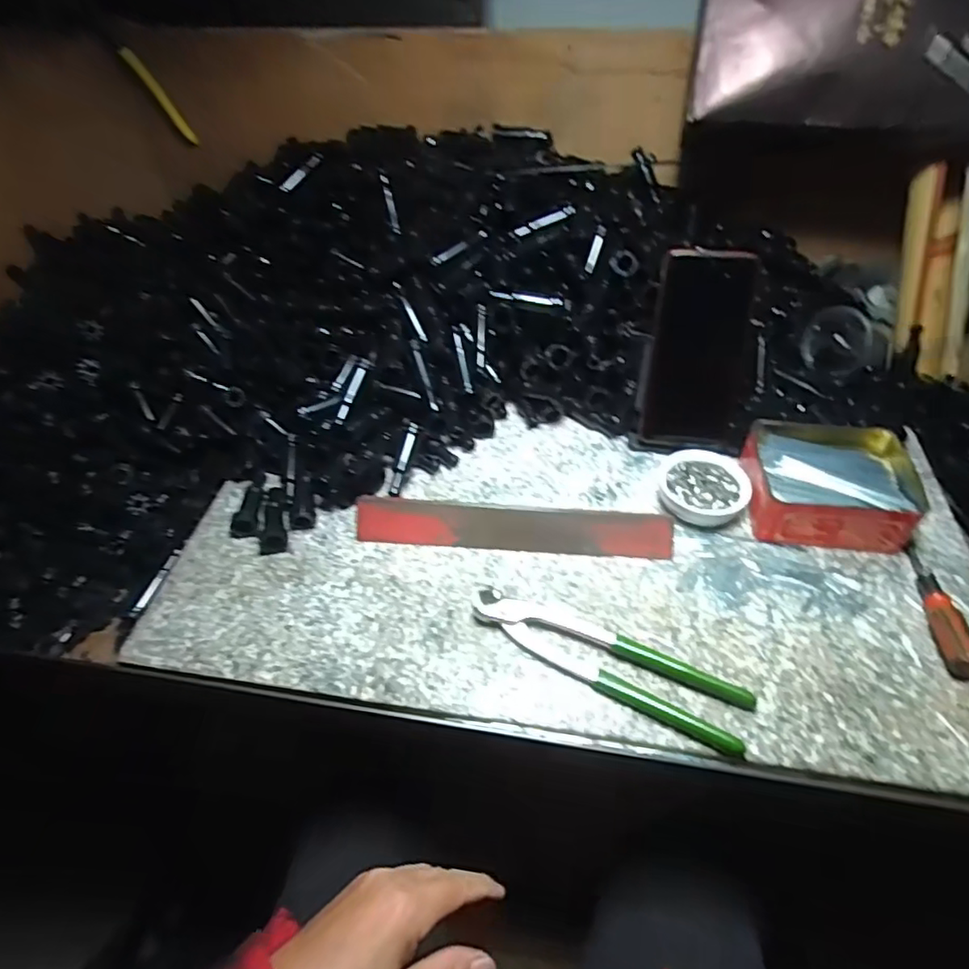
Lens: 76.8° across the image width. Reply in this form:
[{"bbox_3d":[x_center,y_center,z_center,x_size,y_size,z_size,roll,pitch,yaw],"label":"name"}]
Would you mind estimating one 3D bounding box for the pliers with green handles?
[{"bbox_3d":[0.084,0.120,0.430,0.196,0.017,0.048,21,50,20],"label":"pliers with green handles"}]

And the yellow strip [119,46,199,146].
[{"bbox_3d":[-0.380,-0.455,0.721,0.014,0.110,0.010,-34,51,0],"label":"yellow strip"}]

